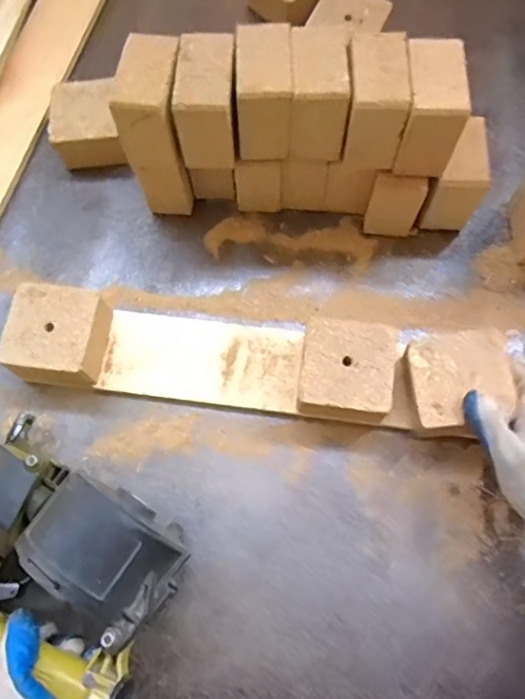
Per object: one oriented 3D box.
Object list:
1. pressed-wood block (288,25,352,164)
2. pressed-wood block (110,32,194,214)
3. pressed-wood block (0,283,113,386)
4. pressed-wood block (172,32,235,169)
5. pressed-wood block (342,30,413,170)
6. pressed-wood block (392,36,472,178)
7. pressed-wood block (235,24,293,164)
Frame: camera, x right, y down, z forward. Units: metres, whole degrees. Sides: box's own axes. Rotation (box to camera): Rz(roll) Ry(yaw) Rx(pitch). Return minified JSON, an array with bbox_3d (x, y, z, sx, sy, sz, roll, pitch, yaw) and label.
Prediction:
[{"bbox_3d":[0.055,-0.246,0.529,0.054,0.085,0.083,2,71,3],"label":"pressed-wood block"},{"bbox_3d":[-0.107,-0.225,0.581,0.054,0.185,0.082,1,72,2],"label":"pressed-wood block"},{"bbox_3d":[-0.214,-0.013,0.581,0.100,0.064,0.092,4,72,3],"label":"pressed-wood block"},{"bbox_3d":[-0.054,-0.243,0.539,0.059,0.089,0.085,0,70,2],"label":"pressed-wood block"},{"bbox_3d":[0.108,-0.239,0.527,0.050,0.087,0.083,0,70,2],"label":"pressed-wood block"},{"bbox_3d":[0.159,-0.230,0.522,0.050,0.086,0.084,4,71,3],"label":"pressed-wood block"},{"bbox_3d":[0.003,-0.254,0.537,0.050,0.086,0.089,0,70,2],"label":"pressed-wood block"}]

